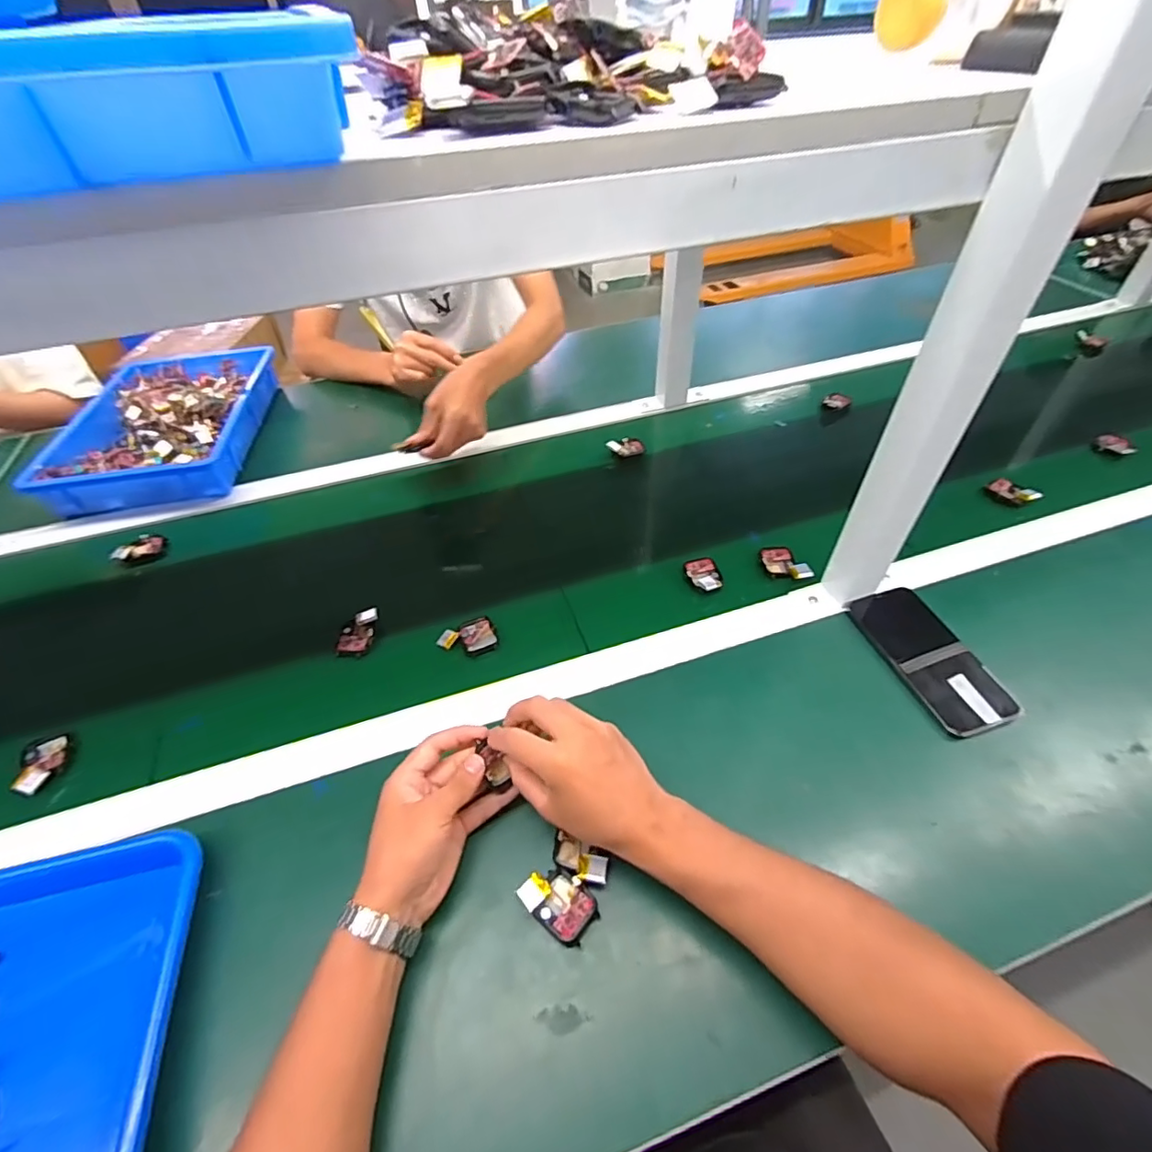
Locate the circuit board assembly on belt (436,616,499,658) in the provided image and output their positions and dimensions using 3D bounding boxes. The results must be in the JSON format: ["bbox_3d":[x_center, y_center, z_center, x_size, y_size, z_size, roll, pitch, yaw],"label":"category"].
[{"bbox_3d":[-0.113,0.065,0.579,0.059,0.011,0.039,-15,48,-11],"label":"circuit board assembly on belt"}]

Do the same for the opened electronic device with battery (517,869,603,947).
[{"bbox_3d":[-0.013,0.243,0.411,0.054,0.014,0.038,26,53,24],"label":"opened electronic device with battery"}]

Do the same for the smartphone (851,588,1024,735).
[{"bbox_3d":[0.346,0.077,0.541,0.078,0.013,0.159,-14,48,-10],"label":"smartphone"}]

